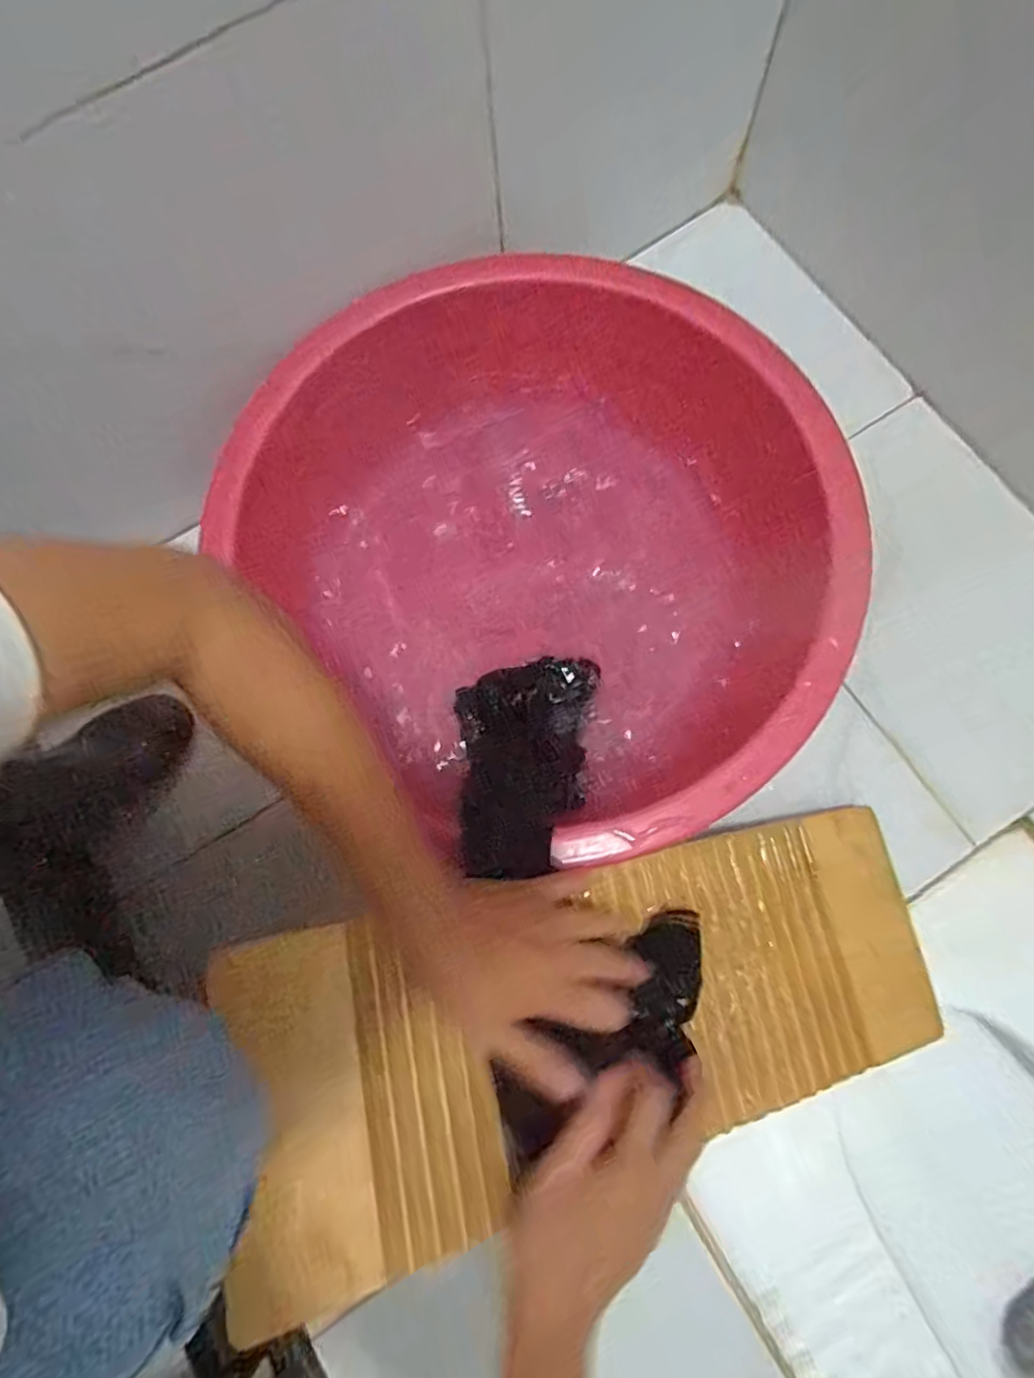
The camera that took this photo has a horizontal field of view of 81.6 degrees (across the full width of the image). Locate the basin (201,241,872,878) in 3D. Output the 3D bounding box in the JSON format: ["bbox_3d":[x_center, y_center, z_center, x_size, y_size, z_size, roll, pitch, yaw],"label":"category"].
[{"bbox_3d":[0.033,-0.130,0.545,0.438,0.137,0.507,-33,77,-5],"label":"basin"}]

